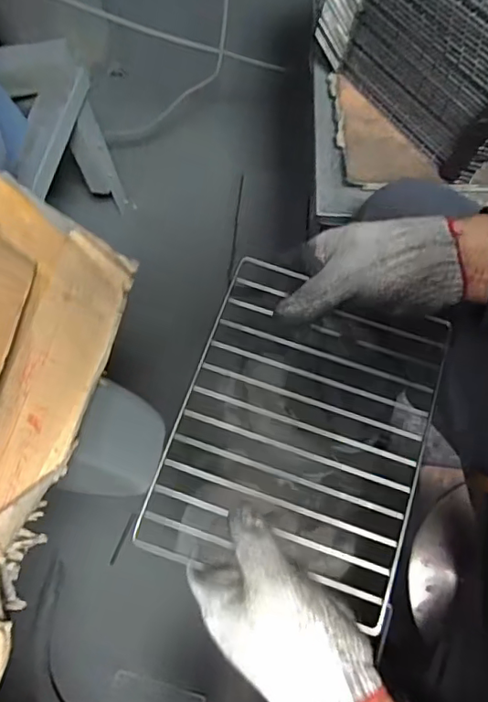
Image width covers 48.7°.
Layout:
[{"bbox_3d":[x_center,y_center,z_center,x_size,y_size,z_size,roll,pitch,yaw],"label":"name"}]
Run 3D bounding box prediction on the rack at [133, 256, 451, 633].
[{"bbox_3d":[0.046,0.058,0.420,0.183,0.008,0.233,18,72,5],"label":"rack"}]

